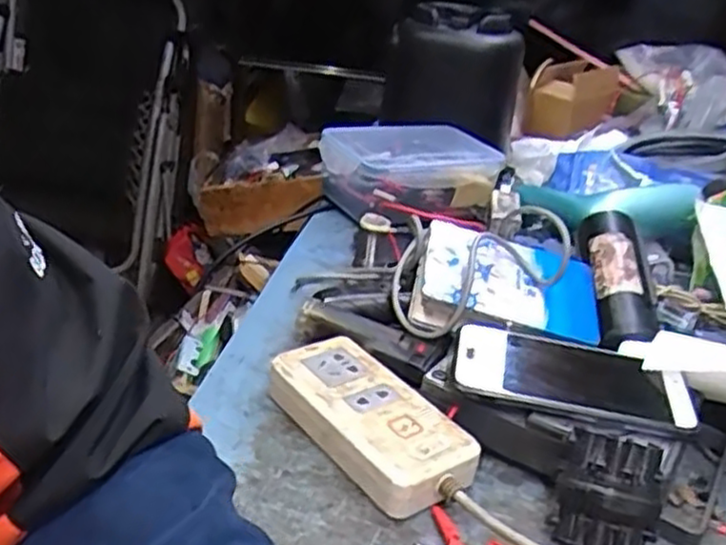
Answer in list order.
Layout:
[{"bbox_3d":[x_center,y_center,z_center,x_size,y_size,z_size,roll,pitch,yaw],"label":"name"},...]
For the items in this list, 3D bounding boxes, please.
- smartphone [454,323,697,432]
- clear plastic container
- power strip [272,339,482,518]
[{"bbox_3d":[0.140,0.067,0.501,0.152,0.014,0.080,11,27,12],"label":"smartphone"},{"bbox_3d":[0.051,-0.122,0.876,0.198,0.073,0.132,-5,28,-26],"label":"clear plastic container"},{"bbox_3d":[0.003,0.097,0.492,0.068,0.035,0.151,-12,31,-35],"label":"power strip"}]

